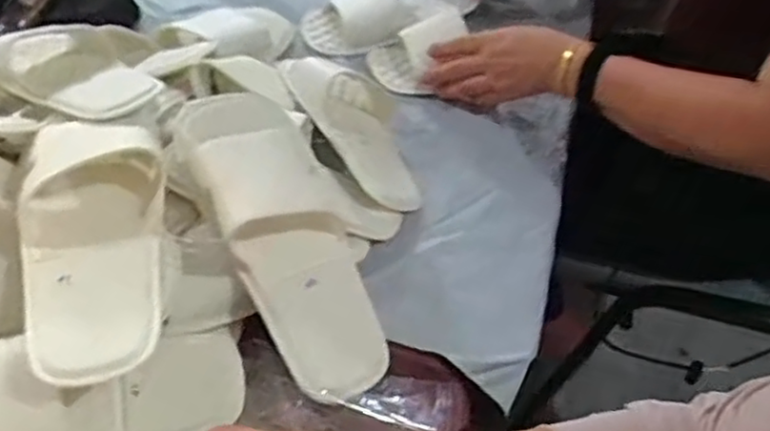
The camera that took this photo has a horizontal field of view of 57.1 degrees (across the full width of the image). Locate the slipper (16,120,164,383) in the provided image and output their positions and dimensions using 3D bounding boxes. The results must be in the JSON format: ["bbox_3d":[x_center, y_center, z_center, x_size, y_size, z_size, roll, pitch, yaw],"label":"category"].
[{"bbox_3d":[-0.228,0.026,0.541,0.108,0.065,0.216,-6,48,-7],"label":"slipper"}]

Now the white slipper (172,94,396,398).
[{"bbox_3d":[-0.080,0.017,0.613,0.109,0.058,0.282,-24,86,-21],"label":"white slipper"}]

